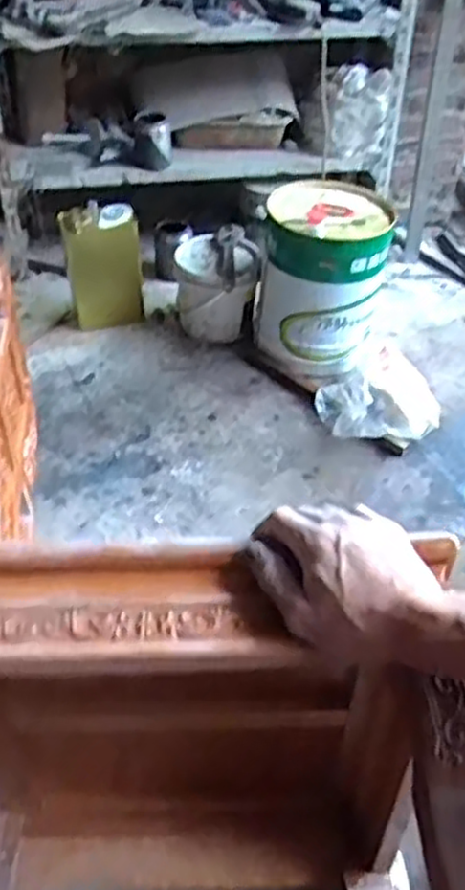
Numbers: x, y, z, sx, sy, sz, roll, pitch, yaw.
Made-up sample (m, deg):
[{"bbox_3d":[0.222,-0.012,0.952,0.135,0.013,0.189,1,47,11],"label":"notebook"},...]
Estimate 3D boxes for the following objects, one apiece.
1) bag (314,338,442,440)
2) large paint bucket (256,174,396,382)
[{"bbox_3d":[0.304,-0.105,1.560,0.244,0.183,0.149,4,43,4],"label":"bag"},{"bbox_3d":[0.197,-0.370,1.680,0.267,0.321,0.304,8,43,9],"label":"large paint bucket"}]

